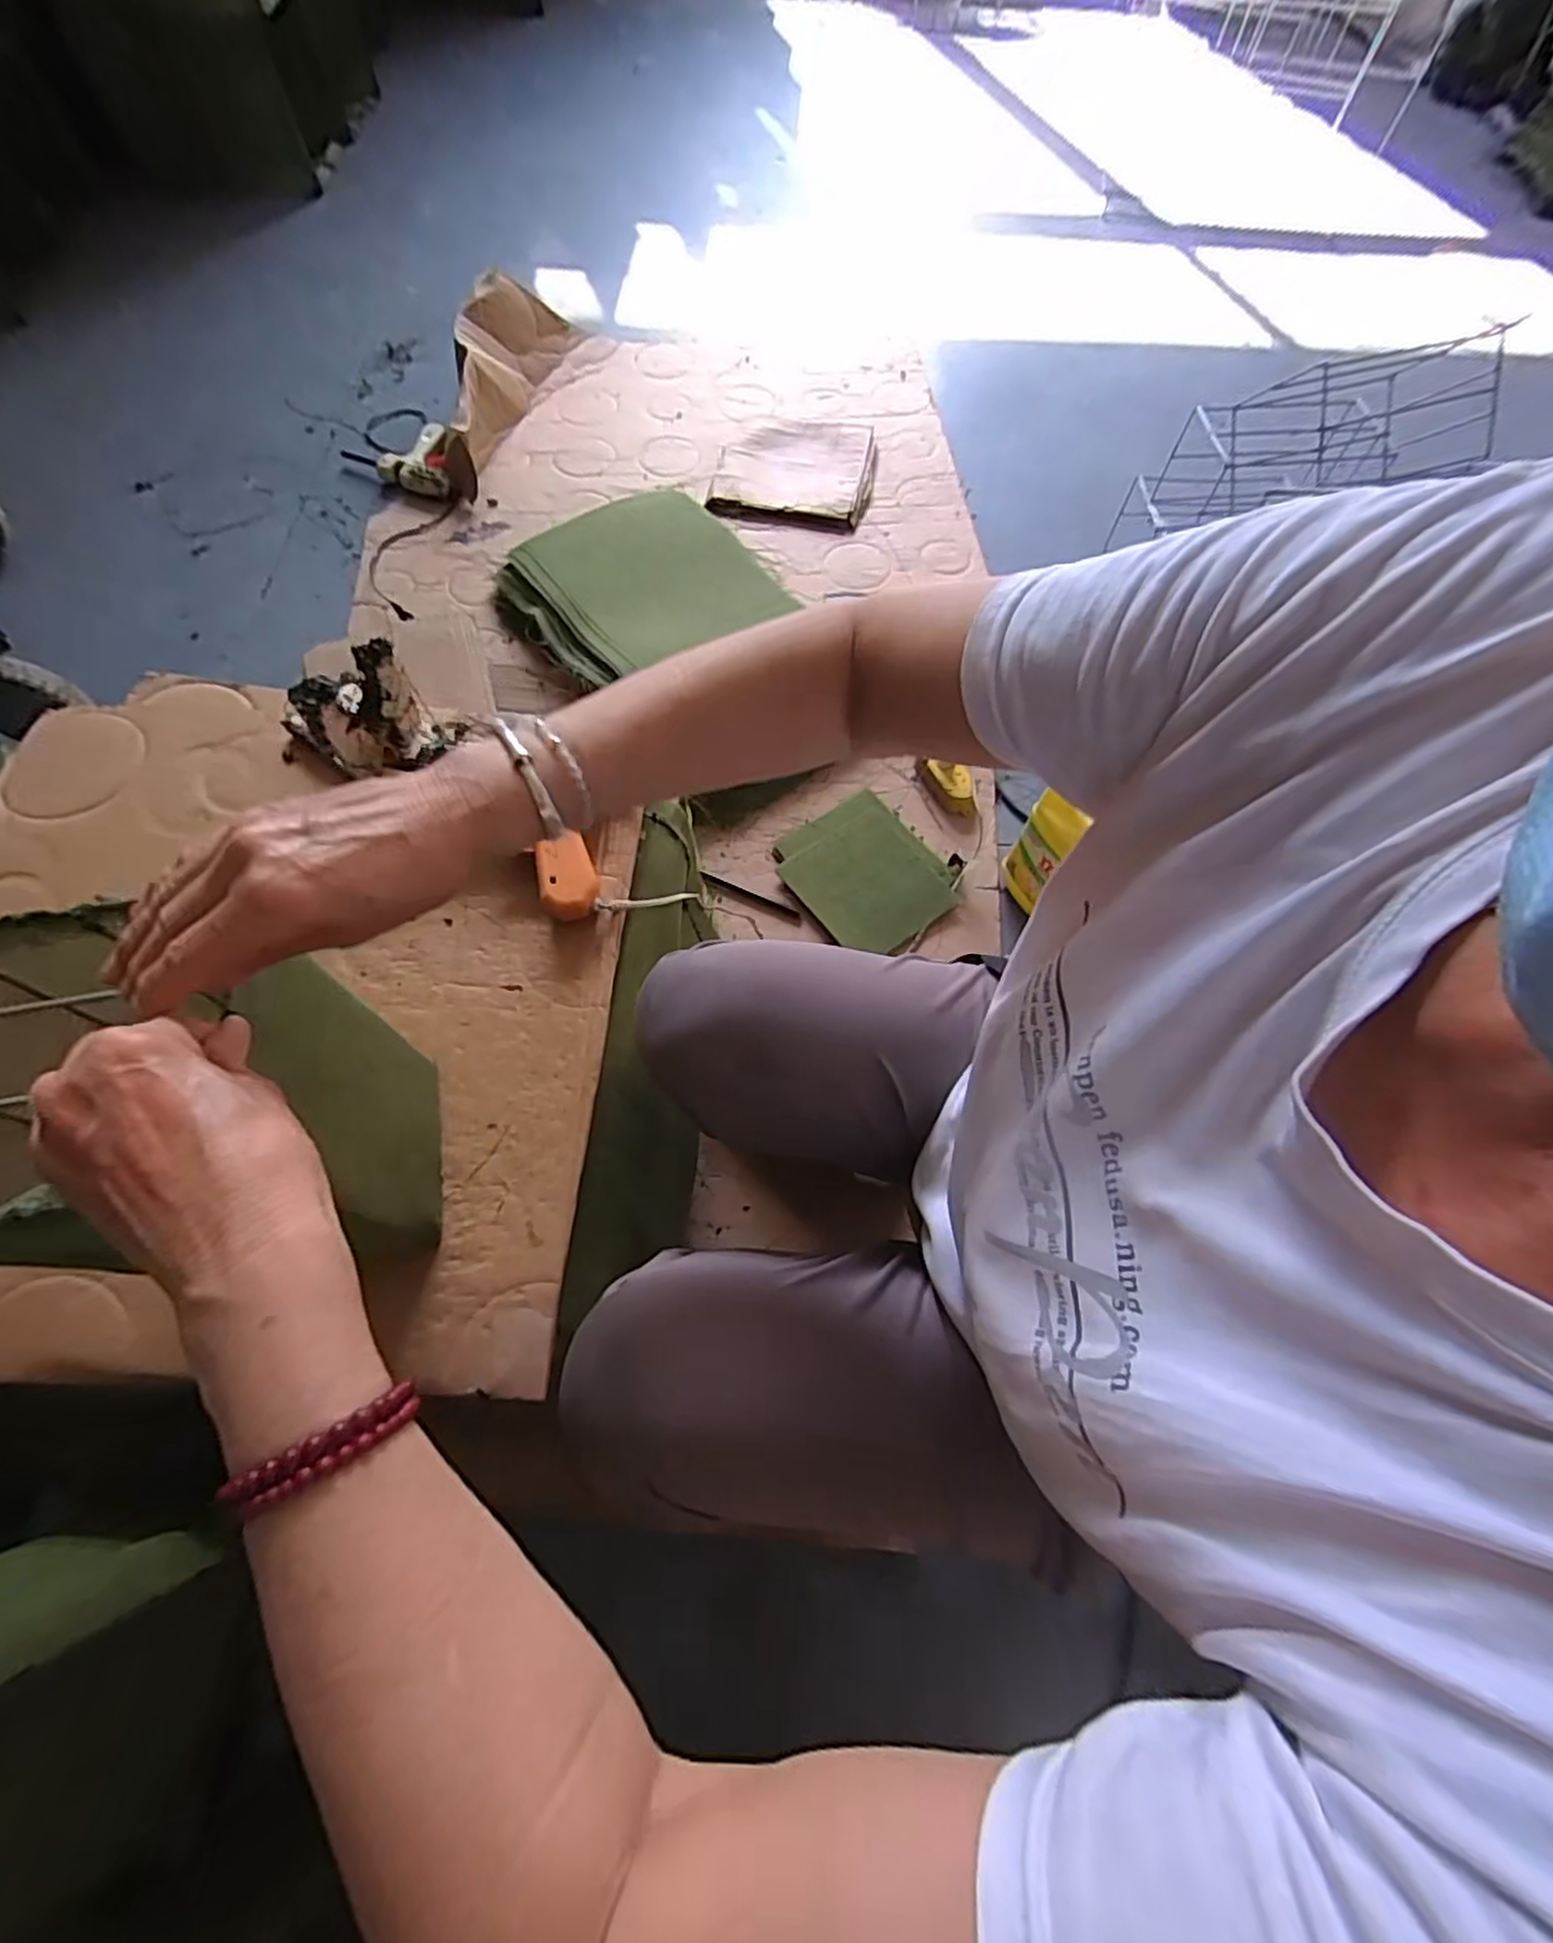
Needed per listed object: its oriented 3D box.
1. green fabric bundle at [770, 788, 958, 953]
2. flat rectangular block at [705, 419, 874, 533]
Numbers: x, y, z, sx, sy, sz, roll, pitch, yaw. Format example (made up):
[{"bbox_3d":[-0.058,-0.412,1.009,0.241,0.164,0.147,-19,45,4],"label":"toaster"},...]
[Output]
[{"bbox_3d":[0.127,-0.137,1.010,0.188,0.024,0.219,-34,72,-16],"label":"green fabric bundle"},{"bbox_3d":[0.037,-0.954,1.358,0.281,0.019,0.298,9,66,2],"label":"flat rectangular block"}]

